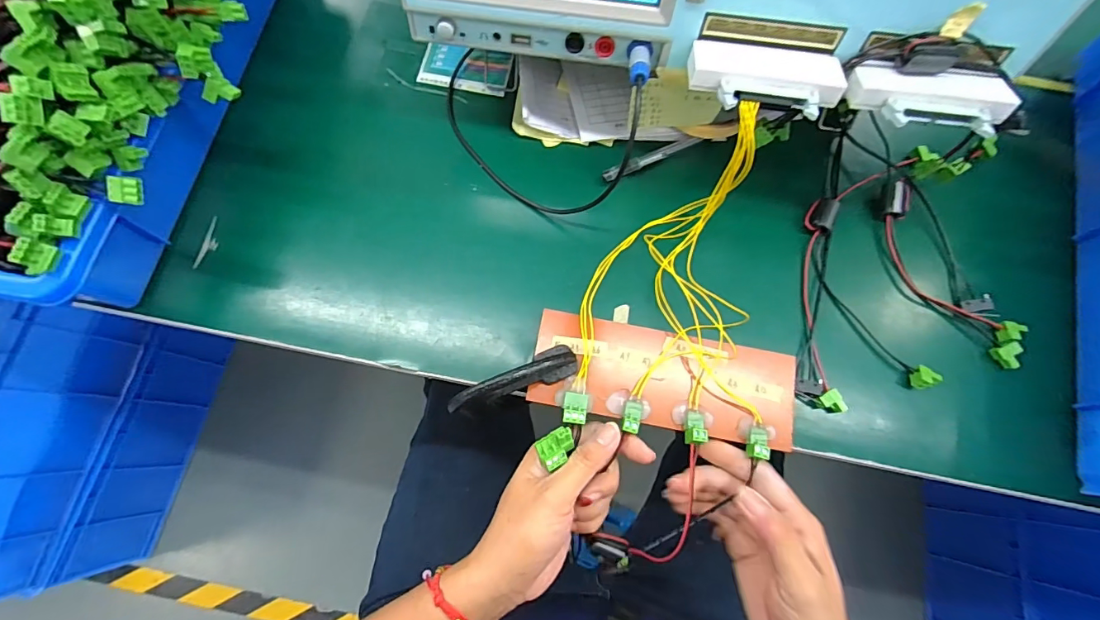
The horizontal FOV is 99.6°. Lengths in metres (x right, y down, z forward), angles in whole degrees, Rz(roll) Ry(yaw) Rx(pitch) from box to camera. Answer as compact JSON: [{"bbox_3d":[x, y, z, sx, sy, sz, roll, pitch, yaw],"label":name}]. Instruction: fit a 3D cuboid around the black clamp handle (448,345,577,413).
[{"bbox_3d":[-0.025,0.049,0.335,0.095,0.034,0.025,-18,74,-19],"label":"black clamp handle"}]

